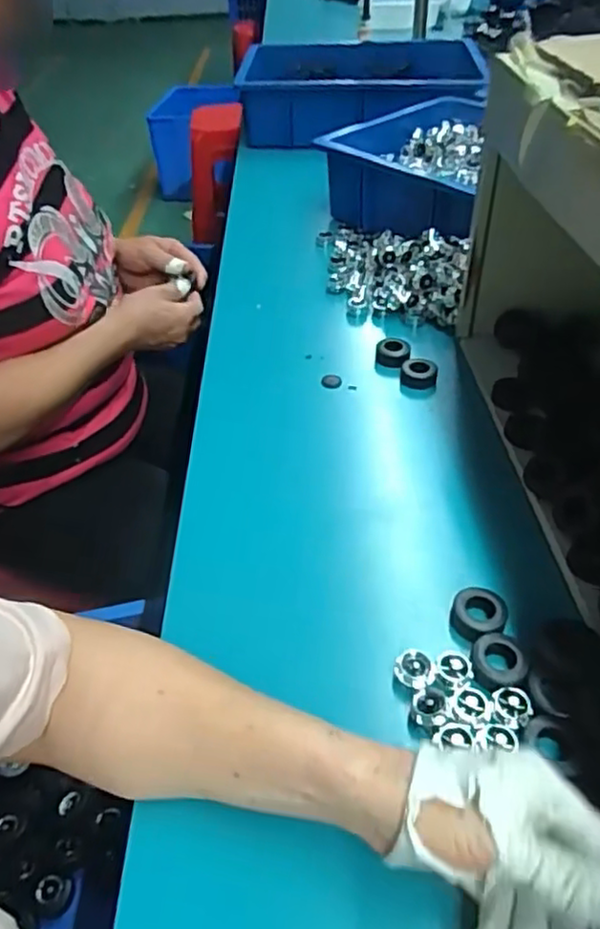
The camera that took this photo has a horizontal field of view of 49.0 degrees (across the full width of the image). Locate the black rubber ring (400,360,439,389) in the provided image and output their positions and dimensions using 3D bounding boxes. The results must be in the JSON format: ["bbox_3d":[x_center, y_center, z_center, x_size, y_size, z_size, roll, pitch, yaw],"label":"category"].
[{"bbox_3d":[0.121,-0.092,0.671,0.037,0.017,0.037,6,46,10],"label":"black rubber ring"}]

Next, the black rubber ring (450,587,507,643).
[{"bbox_3d":[0.124,0.105,0.456,0.036,0.015,0.037,-2,45,2],"label":"black rubber ring"}]

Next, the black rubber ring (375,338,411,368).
[{"bbox_3d":[0.098,-0.118,0.697,0.035,0.014,0.040,4,45,8],"label":"black rubber ring"}]

